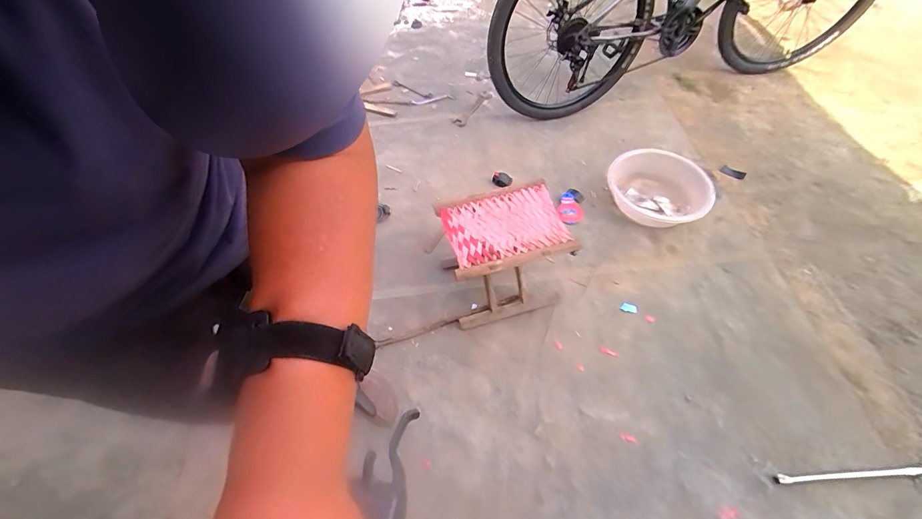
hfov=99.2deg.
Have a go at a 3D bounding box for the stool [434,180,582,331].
[{"bbox_3d":[0.115,-0.005,1.114,0.308,0.290,0.285,-13,59,-6],"label":"stool"}]

